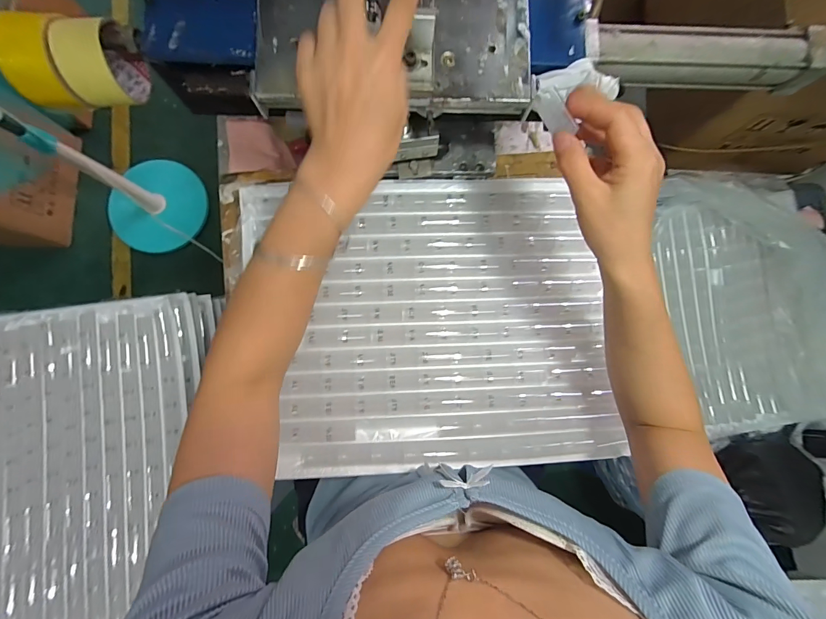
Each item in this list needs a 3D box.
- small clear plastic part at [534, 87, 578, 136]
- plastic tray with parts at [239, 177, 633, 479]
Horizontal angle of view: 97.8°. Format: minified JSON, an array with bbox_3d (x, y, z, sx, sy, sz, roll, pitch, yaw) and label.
[{"bbox_3d":[0.107,-0.149,0.272,0.017,0.005,0.039,-29,76,34],"label":"small clear plastic part"},{"bbox_3d":[0.026,0.015,0.429,0.389,0.021,0.345,-8,86,-5],"label":"plastic tray with parts"}]

